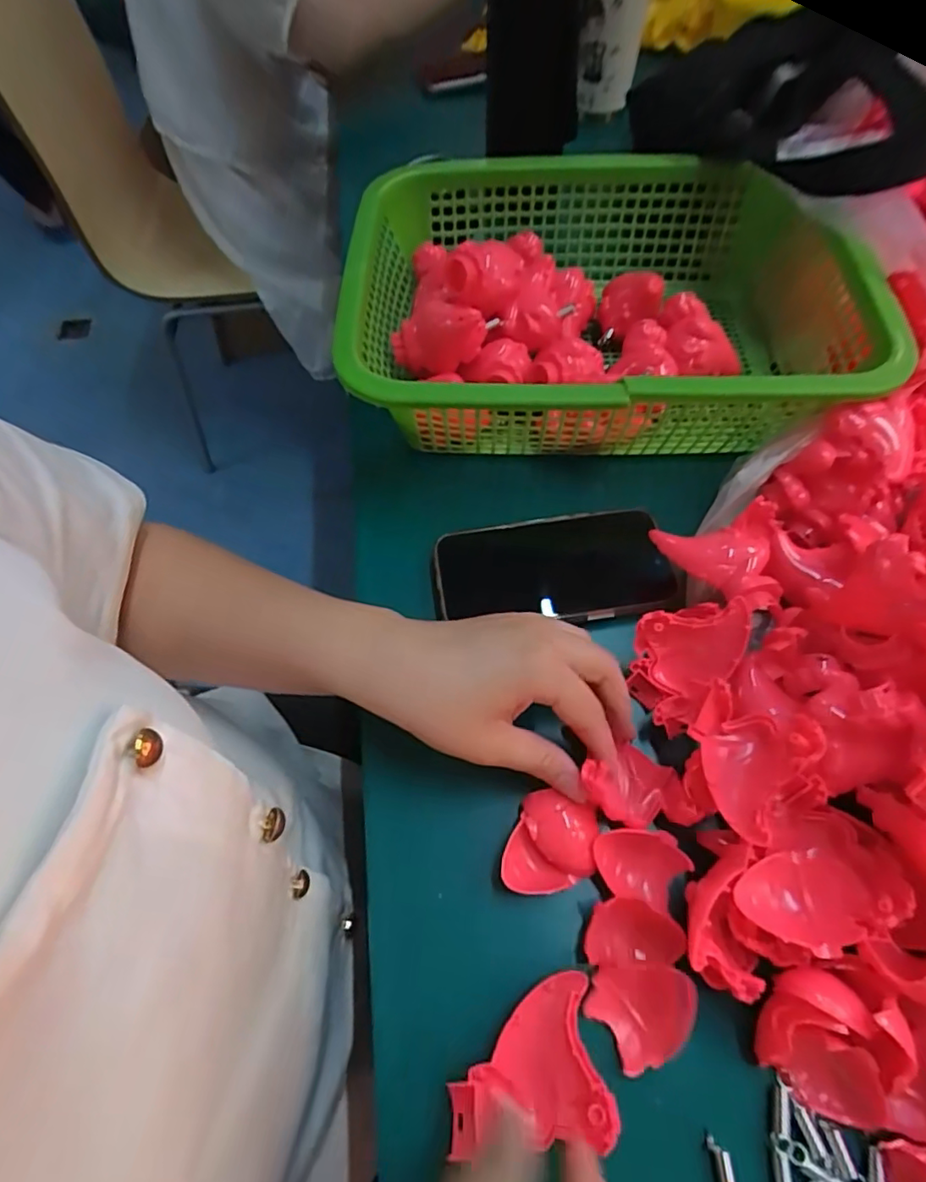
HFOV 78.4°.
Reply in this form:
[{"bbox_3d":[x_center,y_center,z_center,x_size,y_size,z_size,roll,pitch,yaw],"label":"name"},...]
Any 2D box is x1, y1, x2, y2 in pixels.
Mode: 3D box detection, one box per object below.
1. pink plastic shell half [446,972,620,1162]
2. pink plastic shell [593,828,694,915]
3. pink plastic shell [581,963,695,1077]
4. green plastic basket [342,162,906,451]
[{"bbox_3d":[0.025,0.197,0.232,0.065,0.023,0.051,-12,63,-5],"label":"pink plastic shell half"},{"bbox_3d":[0.086,0.132,0.275,0.044,0.015,0.032,13,64,8],"label":"pink plastic shell"},{"bbox_3d":[0.077,0.184,0.244,0.043,0.017,0.038,-3,63,0],"label":"pink plastic shell"},{"bbox_3d":[0.093,-0.204,0.414,0.326,0.086,0.252,-1,63,1],"label":"green plastic basket"}]

